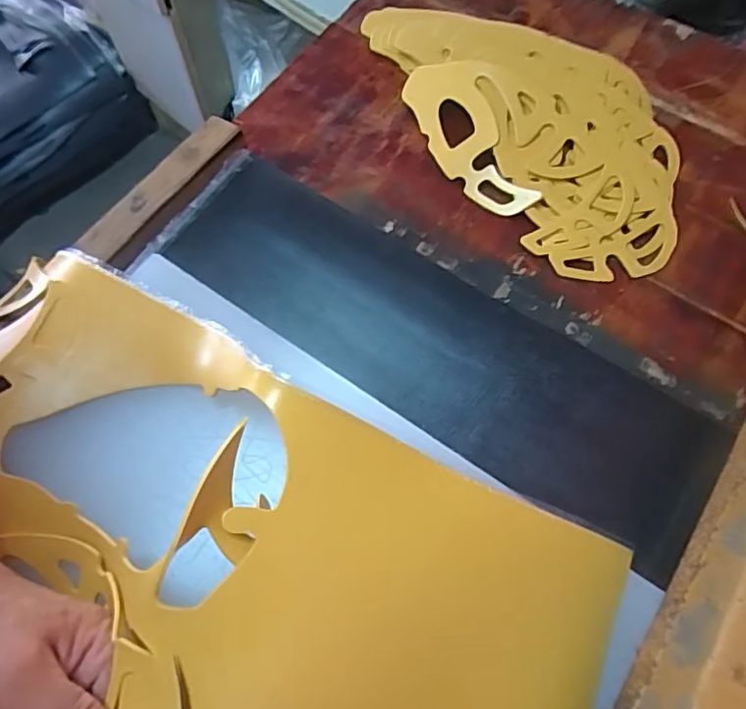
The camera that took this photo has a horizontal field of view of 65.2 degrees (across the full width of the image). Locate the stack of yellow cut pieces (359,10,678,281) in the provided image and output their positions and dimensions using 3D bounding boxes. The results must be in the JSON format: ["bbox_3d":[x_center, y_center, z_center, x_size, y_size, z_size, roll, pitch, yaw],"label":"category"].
[{"bbox_3d":[0.135,-0.223,0.515,0.189,0.039,0.358,-35,71,-13],"label":"stack of yellow cut pieces"}]

